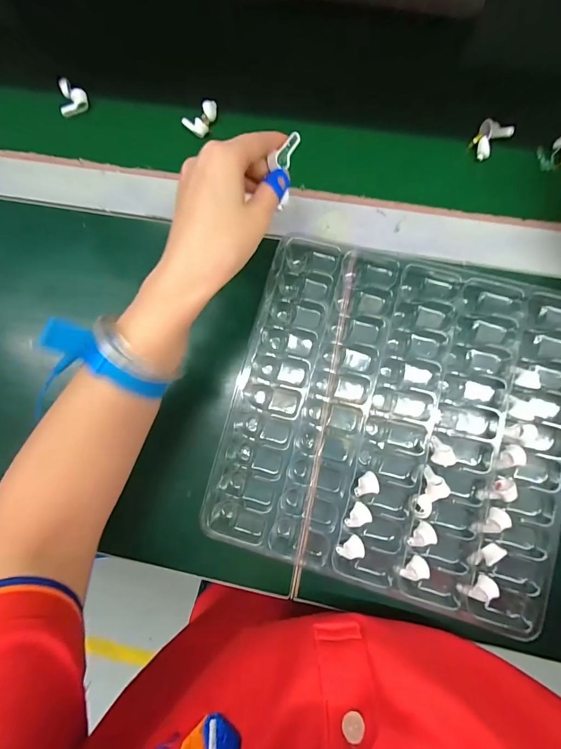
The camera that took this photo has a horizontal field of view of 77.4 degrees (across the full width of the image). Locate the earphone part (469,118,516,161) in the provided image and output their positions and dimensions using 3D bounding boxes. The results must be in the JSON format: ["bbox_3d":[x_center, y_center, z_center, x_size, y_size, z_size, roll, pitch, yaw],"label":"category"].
[{"bbox_3d":[0.192,-0.216,0.320,0.027,0.018,0.033,35,86,7],"label":"earphone part"}]

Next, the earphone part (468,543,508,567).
[{"bbox_3d":[0.151,0.134,0.257,0.026,0.008,0.012,-25,82,0],"label":"earphone part"}]

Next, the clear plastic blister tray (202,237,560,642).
[{"bbox_3d":[0.089,0.030,0.278,0.249,0.027,0.257,15,83,5],"label":"clear plastic blister tray"}]

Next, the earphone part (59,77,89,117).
[{"bbox_3d":[-0.215,-0.281,0.356,0.030,0.017,0.025,-35,82,-2],"label":"earphone part"}]

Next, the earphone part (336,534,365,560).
[{"bbox_3d":[0.054,0.132,0.265,0.020,0.009,0.015,-36,82,-2],"label":"earphone part"}]

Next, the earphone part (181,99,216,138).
[{"bbox_3d":[-0.078,-0.255,0.345,0.025,0.012,0.036,40,86,8],"label":"earphone part"}]

